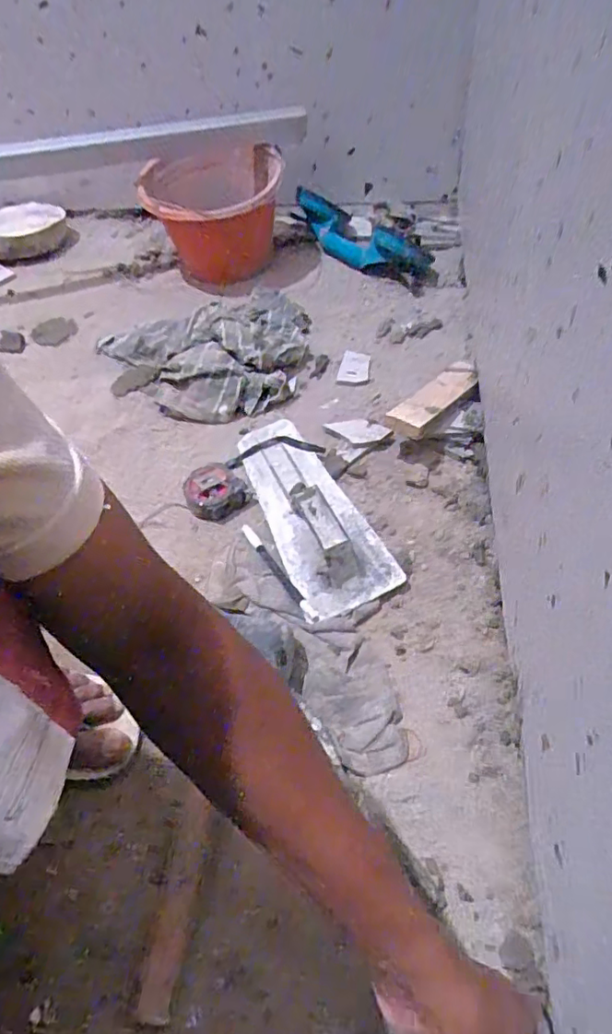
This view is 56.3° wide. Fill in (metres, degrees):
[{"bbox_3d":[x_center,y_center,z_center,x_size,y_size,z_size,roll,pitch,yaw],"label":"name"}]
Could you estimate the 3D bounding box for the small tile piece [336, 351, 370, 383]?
[{"bbox_3d":[0.073,-0.226,0.861,0.044,0.009,0.072,6,53,11],"label":"small tile piece"}]

